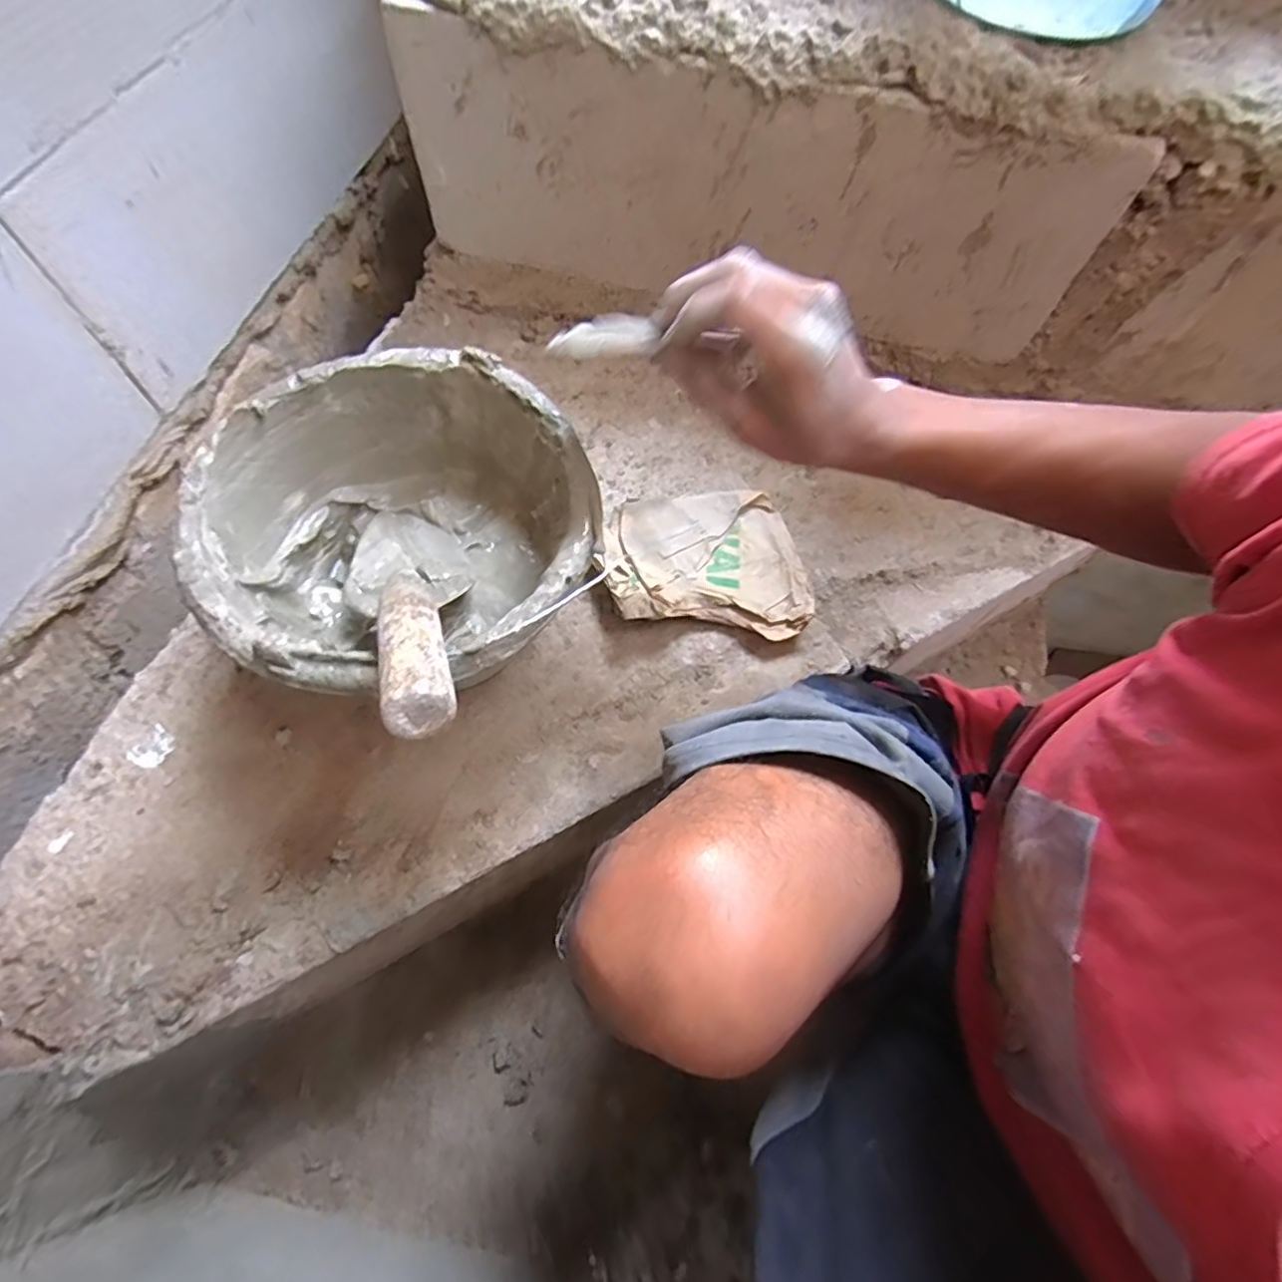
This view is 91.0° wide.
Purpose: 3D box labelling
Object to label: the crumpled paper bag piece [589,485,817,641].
[{"bbox_3d":[0.057,-0.074,0.568,0.179,0.042,0.140,1,64,-1],"label":"crumpled paper bag piece"}]

